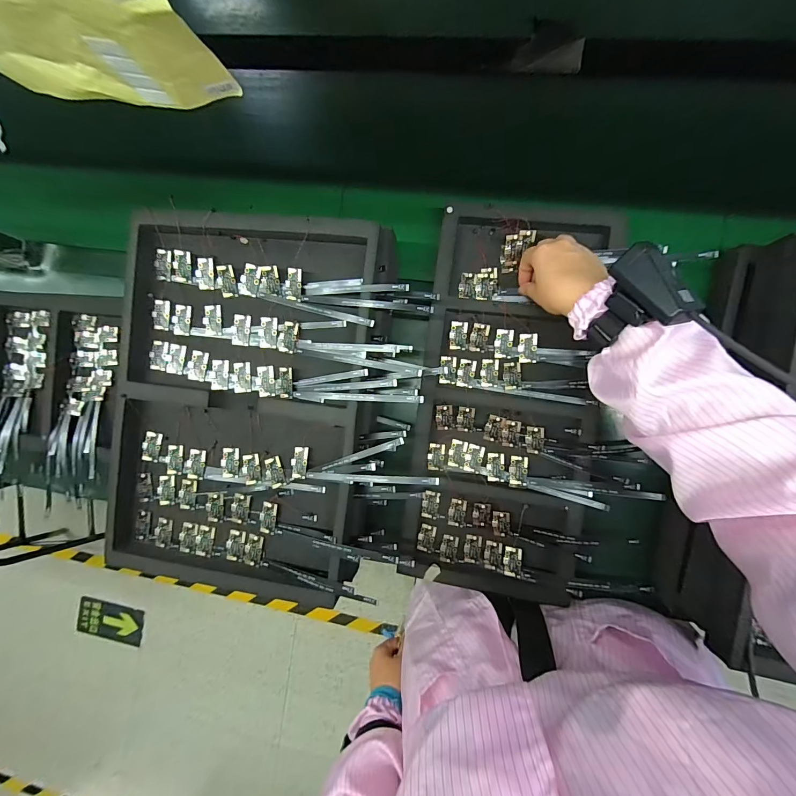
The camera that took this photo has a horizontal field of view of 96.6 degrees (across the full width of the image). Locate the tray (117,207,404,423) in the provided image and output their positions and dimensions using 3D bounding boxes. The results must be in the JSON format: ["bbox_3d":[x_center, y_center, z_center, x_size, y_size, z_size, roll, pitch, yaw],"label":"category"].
[{"bbox_3d":[-0.169,-0.095,0.419,0.315,0.035,0.223,6,91,7],"label":"tray"}]

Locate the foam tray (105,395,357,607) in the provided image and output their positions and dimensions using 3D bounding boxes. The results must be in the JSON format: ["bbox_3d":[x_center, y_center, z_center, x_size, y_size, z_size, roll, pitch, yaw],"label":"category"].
[{"bbox_3d":[-0.201,0.116,0.426,0.294,0.030,0.221,6,91,7],"label":"foam tray"}]

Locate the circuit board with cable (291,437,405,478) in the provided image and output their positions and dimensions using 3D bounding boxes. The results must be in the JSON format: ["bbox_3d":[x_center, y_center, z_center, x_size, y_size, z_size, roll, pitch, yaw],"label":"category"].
[{"bbox_3d":[-0.061,0.062,0.405,0.139,0.026,0.033,-14,88,7],"label":"circuit board with cable"}]

